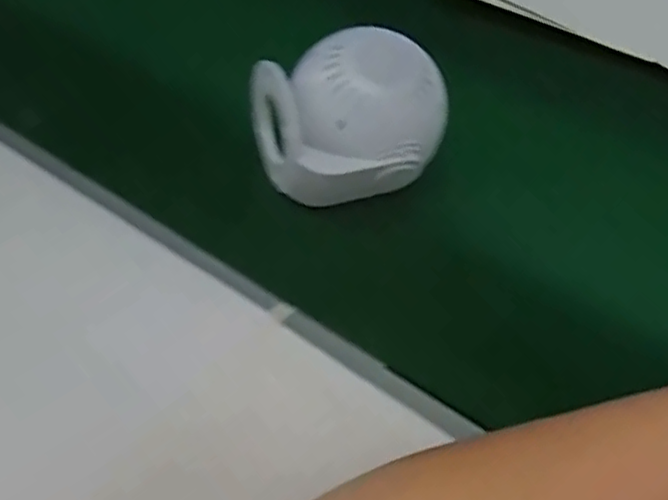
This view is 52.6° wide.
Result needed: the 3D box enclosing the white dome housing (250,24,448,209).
[{"bbox_3d":[0.012,-0.092,0.449,0.115,0.087,0.079,-16,54,-16],"label":"white dome housing"}]

